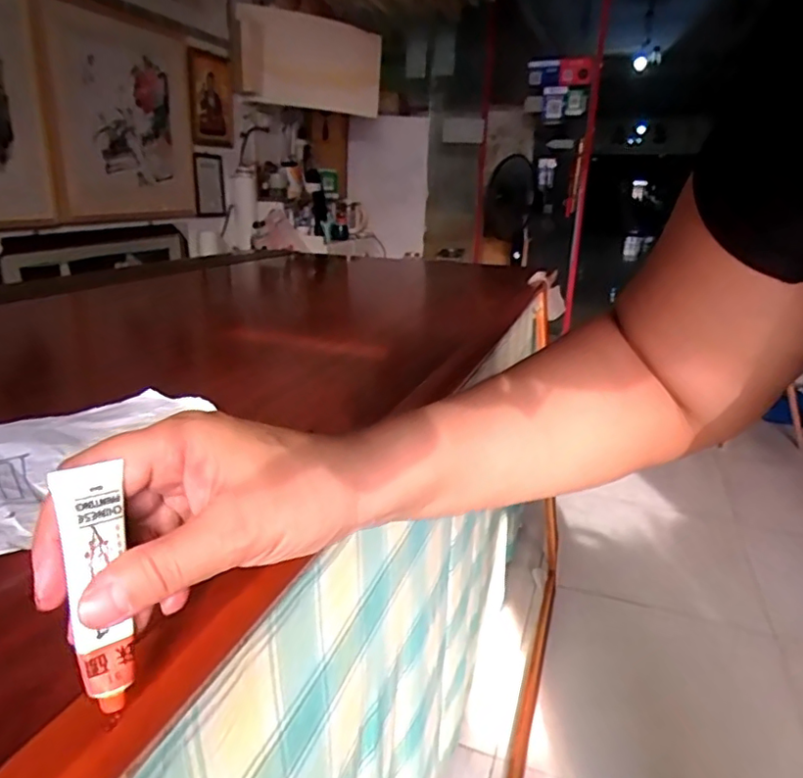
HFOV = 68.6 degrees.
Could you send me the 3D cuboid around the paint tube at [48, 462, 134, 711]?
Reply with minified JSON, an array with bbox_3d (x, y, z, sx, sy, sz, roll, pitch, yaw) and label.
[{"bbox_3d":[-0.110,0.073,0.214,0.021,0.087,0.009,-6,1,-22],"label":"paint tube"}]

